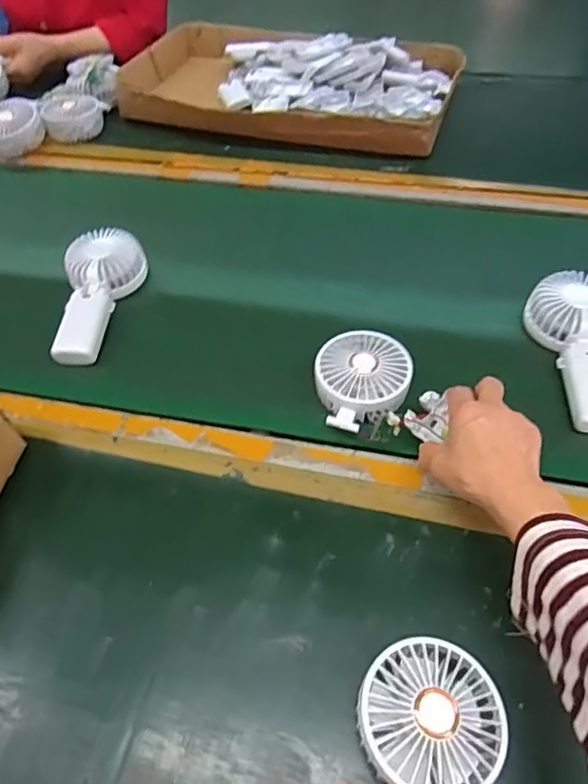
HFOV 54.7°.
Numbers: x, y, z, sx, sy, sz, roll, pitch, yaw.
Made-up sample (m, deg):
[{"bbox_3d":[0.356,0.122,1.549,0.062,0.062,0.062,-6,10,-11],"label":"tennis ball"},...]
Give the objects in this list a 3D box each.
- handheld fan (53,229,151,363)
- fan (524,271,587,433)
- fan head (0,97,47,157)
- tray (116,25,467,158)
[{"bbox_3d":[-0.210,-0.109,0.616,0.082,0.039,0.169,-2,50,-2],"label":"handheld fan"},{"bbox_3d":[0.271,-0.041,0.552,0.083,0.051,0.176,11,50,9],"label":"fan"},{"bbox_3d":[-0.426,-0.399,0.864,0.094,0.059,0.074,-22,53,-18],"label":"fan head"},{"bbox_3d":[0.000,-0.523,0.958,0.527,0.080,0.359,13,51,11],"label":"tray"}]

